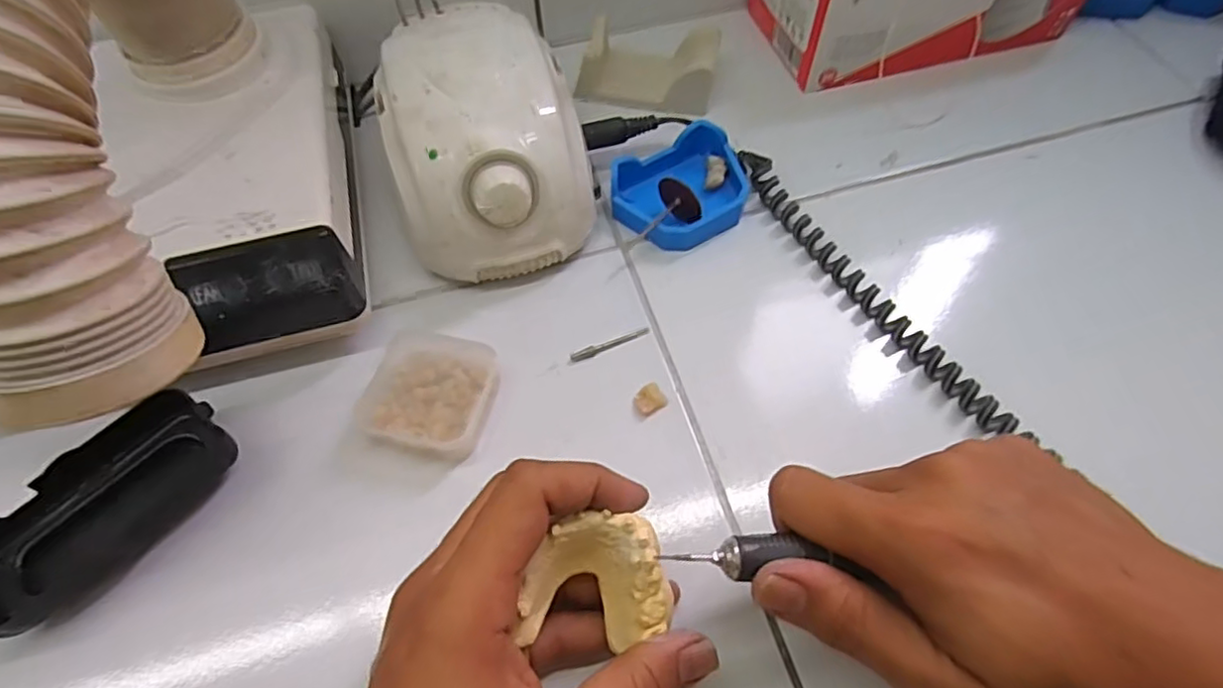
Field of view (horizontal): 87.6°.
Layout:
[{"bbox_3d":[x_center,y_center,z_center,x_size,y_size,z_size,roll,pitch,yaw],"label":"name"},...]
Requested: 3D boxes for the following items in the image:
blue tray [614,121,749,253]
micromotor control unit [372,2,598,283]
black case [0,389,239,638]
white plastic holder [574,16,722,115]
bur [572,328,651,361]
[{"bbox_3d":[0.042,-0.090,0.370,0.079,0.023,0.065,-28,62,-16],"label":"blue tray"},{"bbox_3d":[-0.068,-0.113,0.348,0.103,0.074,0.139,-15,60,-10],"label":"micromotor control unit"},{"bbox_3d":[-0.225,0.072,0.285,0.052,0.029,0.109,36,65,20],"label":"black case"},{"bbox_3d":[0.025,-0.183,0.420,0.087,0.029,0.047,11,59,7],"label":"white plastic holder"},{"bbox_3d":[-0.001,-0.001,0.330,0.044,0.004,0.006,-21,60,-12],"label":"bur"}]

